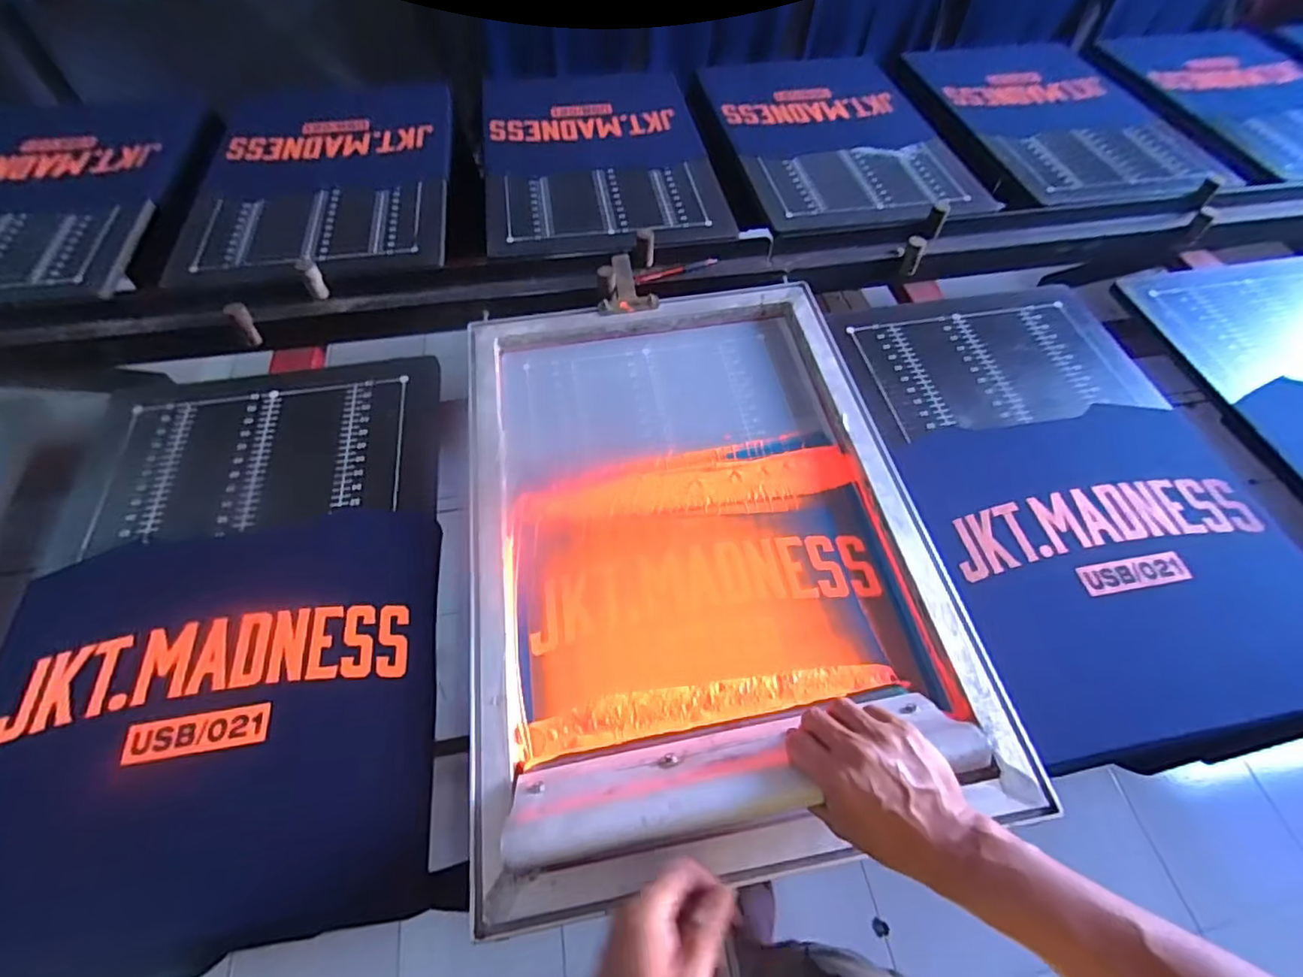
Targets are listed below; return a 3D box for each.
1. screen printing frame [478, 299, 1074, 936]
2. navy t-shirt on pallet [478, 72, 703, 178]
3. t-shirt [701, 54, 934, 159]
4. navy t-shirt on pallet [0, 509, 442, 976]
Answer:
[{"bbox_3d":[0.044,0.028,0.620,0.457,0.049,0.631,-8,59,-6],"label":"screen printing frame"},{"bbox_3d":[-0.123,-0.731,1.153,0.403,0.036,0.416,-6,58,-6],"label":"navy t-shirt on pallet"},{"bbox_3d":[0.326,-0.772,1.170,0.391,0.021,0.339,-7,59,-6],"label":"t-shirt"},{"bbox_3d":[-0.405,0.208,0.541,0.397,0.032,0.374,-8,59,-7],"label":"navy t-shirt on pallet"}]

